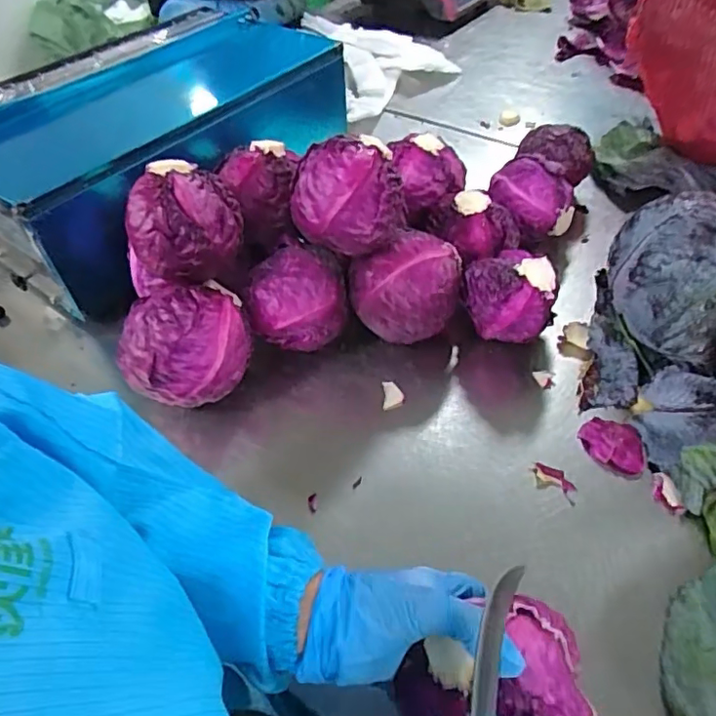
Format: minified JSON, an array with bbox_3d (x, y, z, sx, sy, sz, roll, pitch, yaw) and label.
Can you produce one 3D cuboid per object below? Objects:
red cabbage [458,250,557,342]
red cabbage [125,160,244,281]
[{"bbox_3d":[0.155,-0.056,0.579,0.084,0.103,0.076,-9,49,-5],"label":"red cabbage"},{"bbox_3d":[-0.157,-0.122,0.502,0.091,0.076,0.086,-2,48,2],"label":"red cabbage"}]

